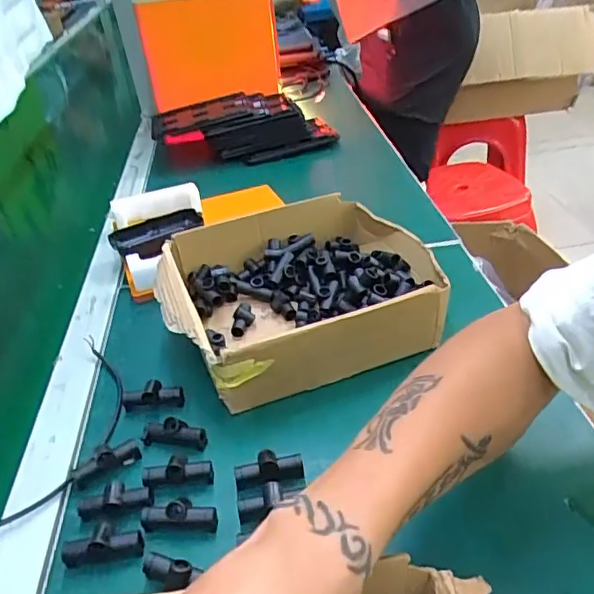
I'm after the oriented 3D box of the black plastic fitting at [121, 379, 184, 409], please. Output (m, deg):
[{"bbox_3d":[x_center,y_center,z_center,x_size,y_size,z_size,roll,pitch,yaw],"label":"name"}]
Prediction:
[{"bbox_3d":[-0.122,0.085,0.477,0.051,0.019,0.019,-5,35,3],"label":"black plastic fitting"}]

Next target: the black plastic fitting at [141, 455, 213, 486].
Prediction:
[{"bbox_3d":[-0.087,0.127,0.409,0.051,0.018,0.015,-5,35,3],"label":"black plastic fitting"}]

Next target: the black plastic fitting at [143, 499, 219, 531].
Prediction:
[{"bbox_3d":[-0.080,0.149,0.379,0.051,0.018,0.015,-5,35,3],"label":"black plastic fitting"}]

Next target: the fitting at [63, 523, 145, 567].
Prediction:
[{"bbox_3d":[-0.127,0.161,0.367,0.050,0.017,0.020,-7,35,0],"label":"fitting"}]

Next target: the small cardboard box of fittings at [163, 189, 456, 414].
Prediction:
[{"bbox_3d":[0.005,-0.011,0.550,0.264,0.070,0.214,-17,36,-13],"label":"small cardboard box of fittings"}]

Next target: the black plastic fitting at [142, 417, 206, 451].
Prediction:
[{"bbox_3d":[-0.097,0.108,0.440,0.049,0.016,0.016,4,37,15],"label":"black plastic fitting"}]

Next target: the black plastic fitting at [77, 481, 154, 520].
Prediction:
[{"bbox_3d":[-0.126,0.142,0.388,0.051,0.022,0.016,-11,35,-5],"label":"black plastic fitting"}]

